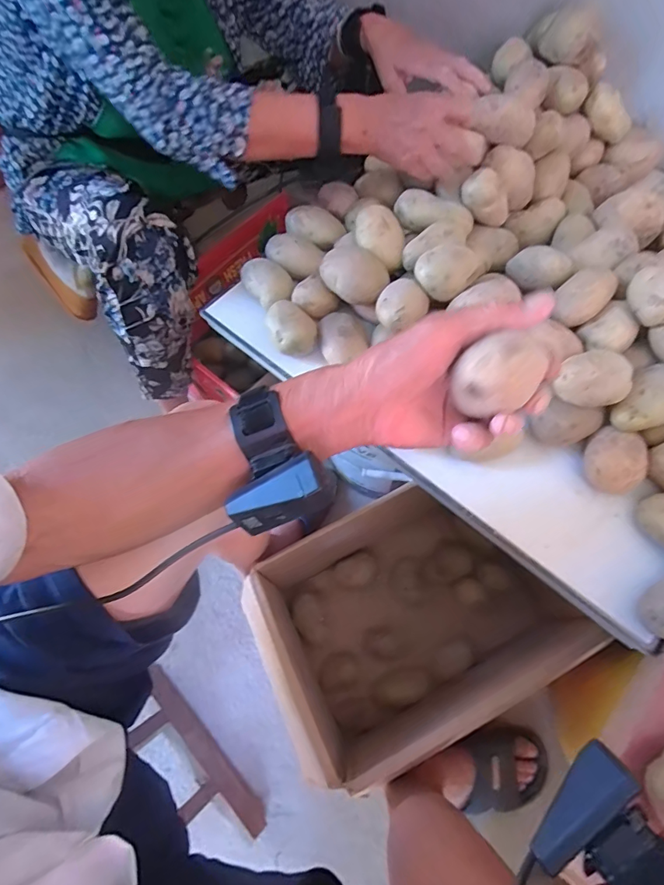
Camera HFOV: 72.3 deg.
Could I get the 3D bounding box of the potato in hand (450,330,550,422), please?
[{"bbox_3d":[0.105,-0.043,0.277,0.054,0.048,0.033,-20,67,-5],"label":"potato in hand"}]

